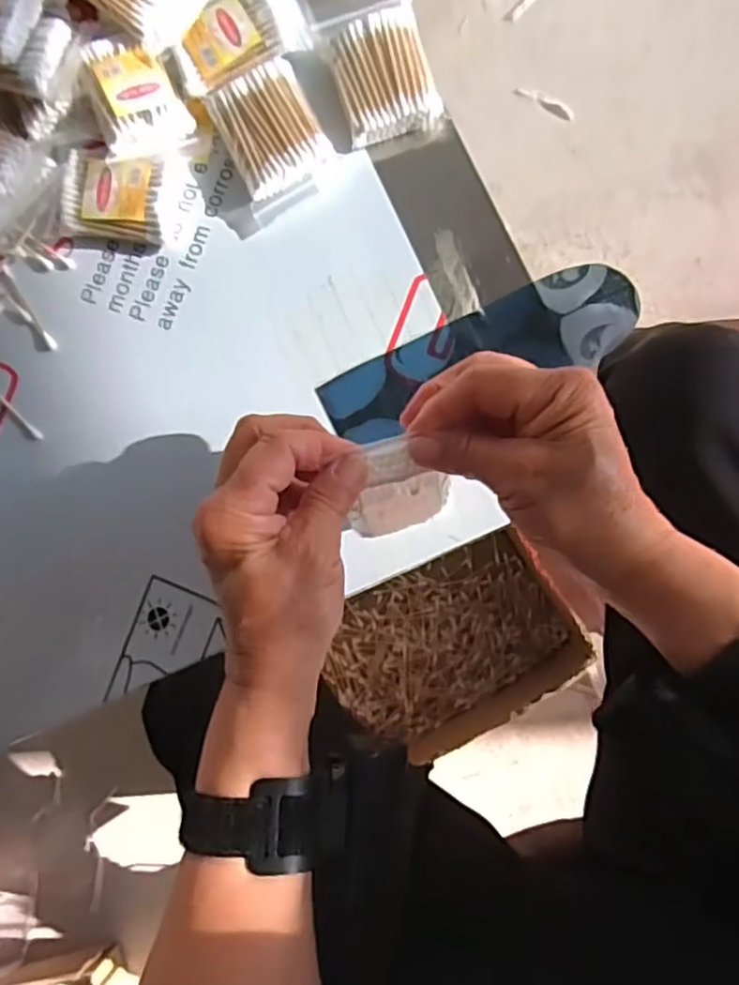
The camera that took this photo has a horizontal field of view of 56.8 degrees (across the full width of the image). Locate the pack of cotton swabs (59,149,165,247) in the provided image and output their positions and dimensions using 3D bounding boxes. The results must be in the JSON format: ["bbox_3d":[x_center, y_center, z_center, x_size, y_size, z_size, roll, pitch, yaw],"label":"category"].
[{"bbox_3d":[-0.164,-0.191,0.442,0.070,0.015,0.051,11,85,9],"label":"pack of cotton swabs"}]

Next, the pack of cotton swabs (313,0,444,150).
[{"bbox_3d":[0.007,-0.266,0.427,0.060,0.011,0.088,-18,81,6],"label":"pack of cotton swabs"}]

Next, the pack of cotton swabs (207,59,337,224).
[{"bbox_3d":[-0.061,-0.225,0.430,0.059,0.012,0.084,-26,87,3],"label":"pack of cotton swabs"}]

